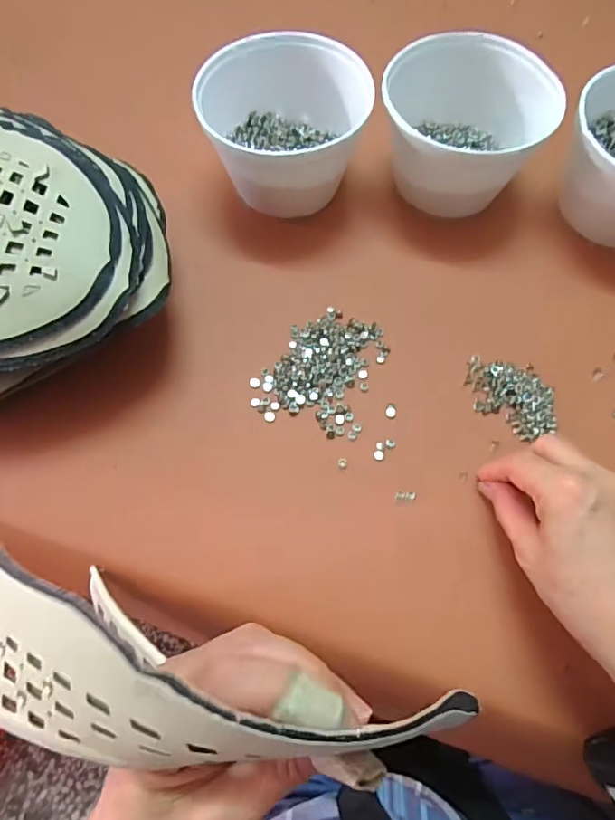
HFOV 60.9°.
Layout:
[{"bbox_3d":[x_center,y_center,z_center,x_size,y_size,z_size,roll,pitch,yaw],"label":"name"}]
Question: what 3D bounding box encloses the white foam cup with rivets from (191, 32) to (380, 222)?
[{"bbox_3d":[-0.026,-0.211,0.412,0.104,0.079,0.108,-11,67,-7],"label":"white foam cup with rivets"}]

